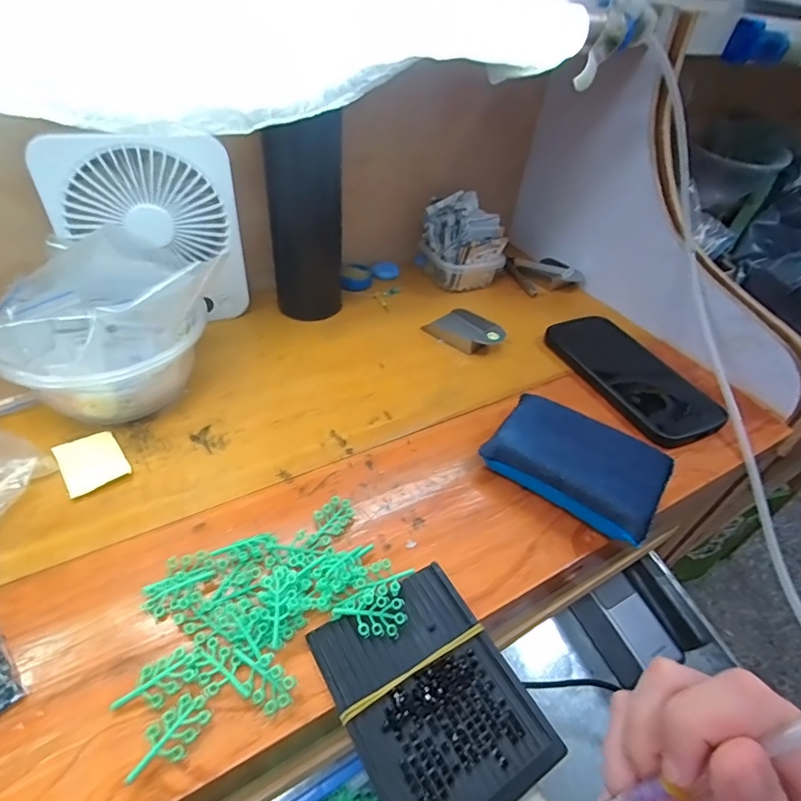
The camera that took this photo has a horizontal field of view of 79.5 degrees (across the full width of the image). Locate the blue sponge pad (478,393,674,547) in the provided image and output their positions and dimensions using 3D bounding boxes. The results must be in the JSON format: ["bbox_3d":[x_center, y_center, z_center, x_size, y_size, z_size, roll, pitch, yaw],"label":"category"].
[{"bbox_3d":[0.123,0.044,0.340,0.110,0.032,0.072,31,48,25],"label":"blue sponge pad"}]

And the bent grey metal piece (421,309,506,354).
[{"bbox_3d":[0.063,-0.069,0.466,0.052,0.019,0.073,-28,52,-32],"label":"bent grey metal piece"}]

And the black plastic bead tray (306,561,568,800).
[{"bbox_3d":[0.015,0.143,0.236,0.082,0.006,0.106,-20,49,-27],"label":"black plastic bead tray"}]

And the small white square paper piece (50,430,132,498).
[{"bbox_3d":[-0.208,0.040,0.325,0.036,0.004,0.047,-26,52,-31],"label":"small white square paper piece"}]

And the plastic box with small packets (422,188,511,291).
[{"bbox_3d":[0.070,-0.170,0.526,0.082,0.085,0.061,-13,46,-21],"label":"plastic box with small packets"}]

